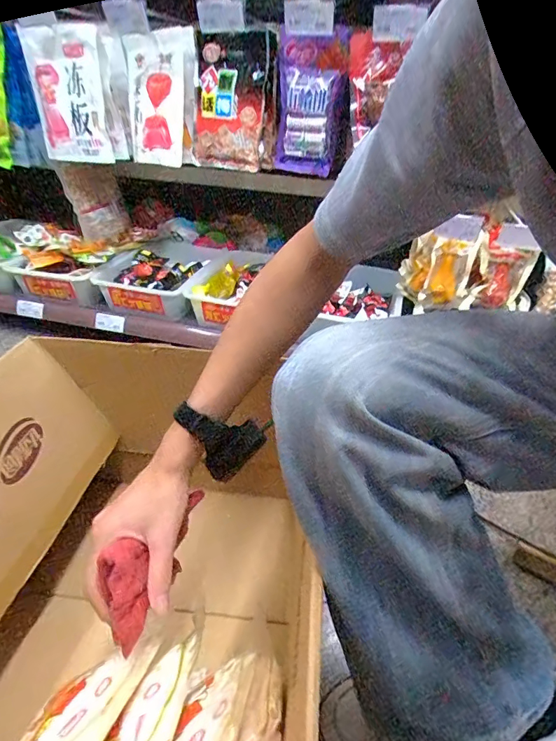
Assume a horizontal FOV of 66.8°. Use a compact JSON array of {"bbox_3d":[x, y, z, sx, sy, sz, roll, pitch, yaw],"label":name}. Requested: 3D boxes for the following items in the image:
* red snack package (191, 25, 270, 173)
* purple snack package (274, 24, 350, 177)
[{"bbox_3d":[-0.092,-0.488,0.770,0.136,0.207,0.069,28,43,29],"label":"red snack package"},{"bbox_3d":[0.055,-0.464,0.743,0.115,0.207,0.057,4,35,2],"label":"purple snack package"}]

